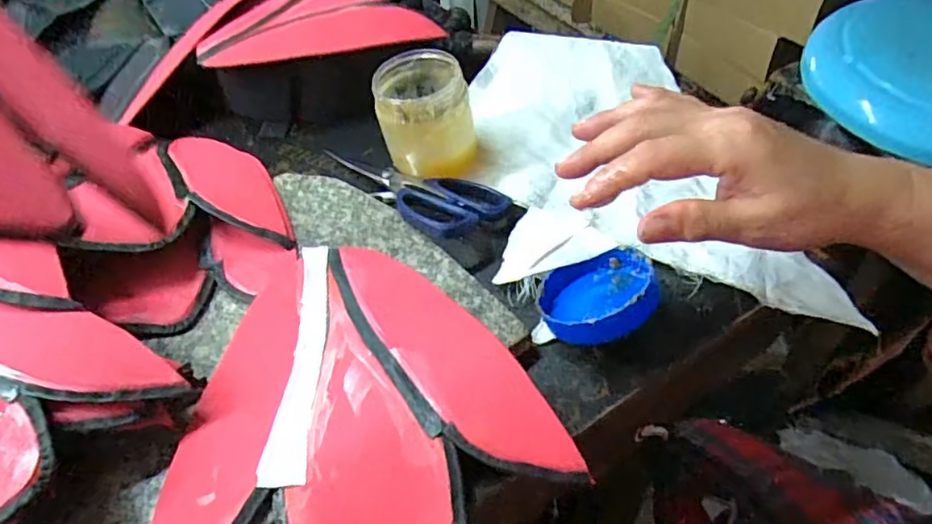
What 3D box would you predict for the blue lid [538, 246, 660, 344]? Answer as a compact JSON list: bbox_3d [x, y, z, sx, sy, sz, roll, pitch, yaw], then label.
[{"bbox_3d":[0.083,0.021,0.374,0.071,0.017,0.072,-17,26,17],"label":"blue lid"}]

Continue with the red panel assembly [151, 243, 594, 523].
[{"bbox_3d":[-0.073,0.073,0.357,0.220,0.014,0.208,-15,49,-9],"label":"red panel assembly"}]

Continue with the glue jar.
[{"bbox_3d":[-0.033,-0.121,0.486,0.074,0.077,0.081,-8,48,-2],"label":"glue jar"}]

